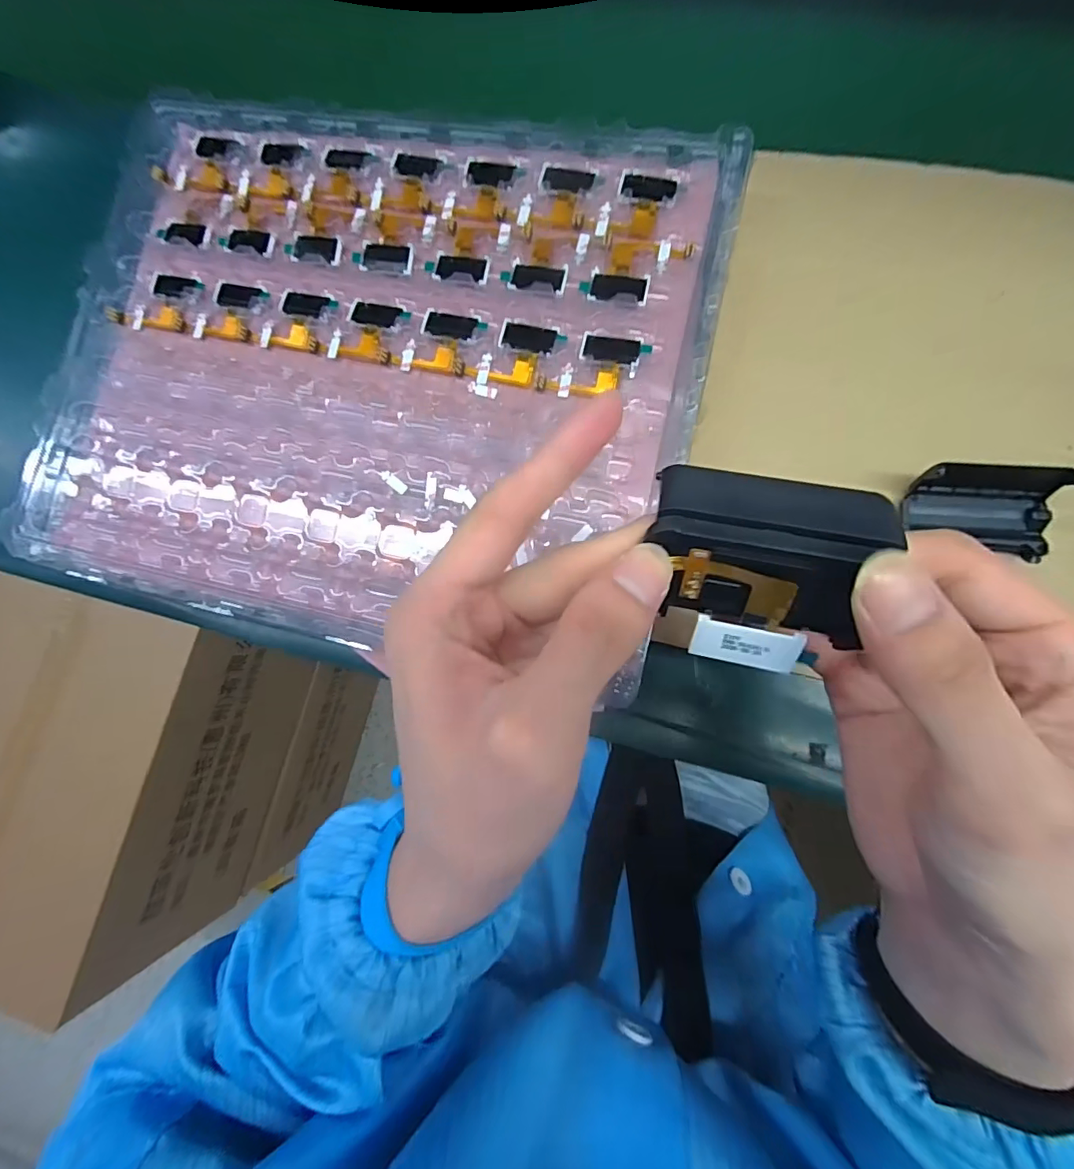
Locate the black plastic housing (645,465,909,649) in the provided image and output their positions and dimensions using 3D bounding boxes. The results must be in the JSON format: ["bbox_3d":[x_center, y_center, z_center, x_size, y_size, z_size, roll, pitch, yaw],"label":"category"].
[{"bbox_3d":[0.065,-0.011,0.146,0.063,0.015,0.044,13,86,9],"label":"black plastic housing"}]

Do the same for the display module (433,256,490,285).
[{"bbox_3d":[-0.043,-0.180,0.288,0.031,0.004,0.017,11,85,9],"label":"display module"}]

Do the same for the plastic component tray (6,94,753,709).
[{"bbox_3d":[-0.097,-0.126,0.290,0.368,0.016,0.299,13,86,9],"label":"plastic component tray"}]

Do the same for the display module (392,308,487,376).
[{"bbox_3d":[-0.055,-0.136,0.285,0.044,0.004,0.038,19,87,9],"label":"display module"}]

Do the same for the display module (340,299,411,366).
[{"bbox_3d":[-0.094,-0.146,0.290,0.036,0.004,0.033,17,86,9],"label":"display module"}]

